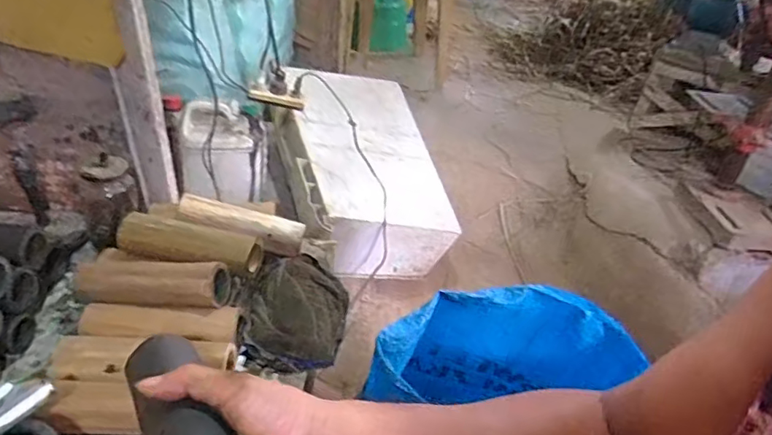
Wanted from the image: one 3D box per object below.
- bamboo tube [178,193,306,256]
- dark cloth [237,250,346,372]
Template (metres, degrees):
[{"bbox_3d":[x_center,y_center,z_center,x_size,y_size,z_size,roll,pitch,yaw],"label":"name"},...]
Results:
[{"bbox_3d":[-0.201,0.007,0.752,0.170,0.035,0.041,19,33,-9],"label":"bamboo tube"},{"bbox_3d":[-0.120,0.121,0.696,0.130,0.045,0.177,5,34,5],"label":"dark cloth"}]

